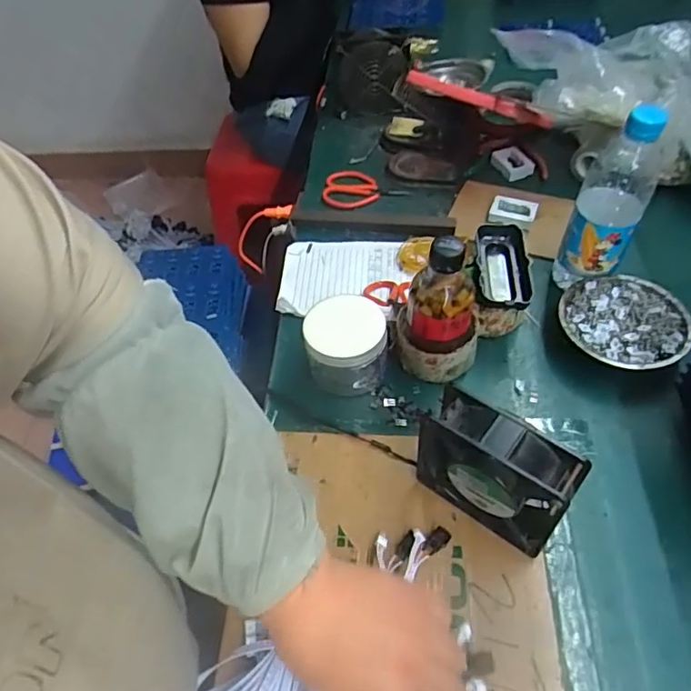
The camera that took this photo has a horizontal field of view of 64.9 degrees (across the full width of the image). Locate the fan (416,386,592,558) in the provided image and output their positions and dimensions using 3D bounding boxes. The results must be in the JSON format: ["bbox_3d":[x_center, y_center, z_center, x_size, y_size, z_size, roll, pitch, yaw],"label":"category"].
[{"bbox_3d":[0.118,0.103,0.441,0.118,0.121,0.039,32,60,25],"label":"fan"}]

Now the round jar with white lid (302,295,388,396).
[{"bbox_3d":[0.000,-0.001,0.562,0.078,0.064,0.077,-2,52,2],"label":"round jar with white lid"}]

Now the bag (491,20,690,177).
[{"bbox_3d":[0.398,-0.339,0.737,0.385,0.117,0.182,27,58,22],"label":"bag"}]

